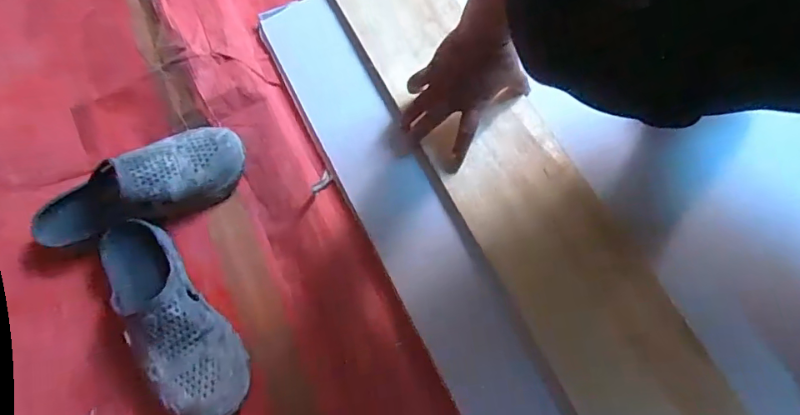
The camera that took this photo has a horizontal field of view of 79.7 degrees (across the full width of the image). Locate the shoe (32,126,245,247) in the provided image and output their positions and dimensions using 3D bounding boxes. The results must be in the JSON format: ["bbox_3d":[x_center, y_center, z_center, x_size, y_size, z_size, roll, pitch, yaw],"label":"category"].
[{"bbox_3d":[-0.319,-0.036,0.585,0.256,0.071,0.105,-20,69,-5],"label":"shoe"}]

